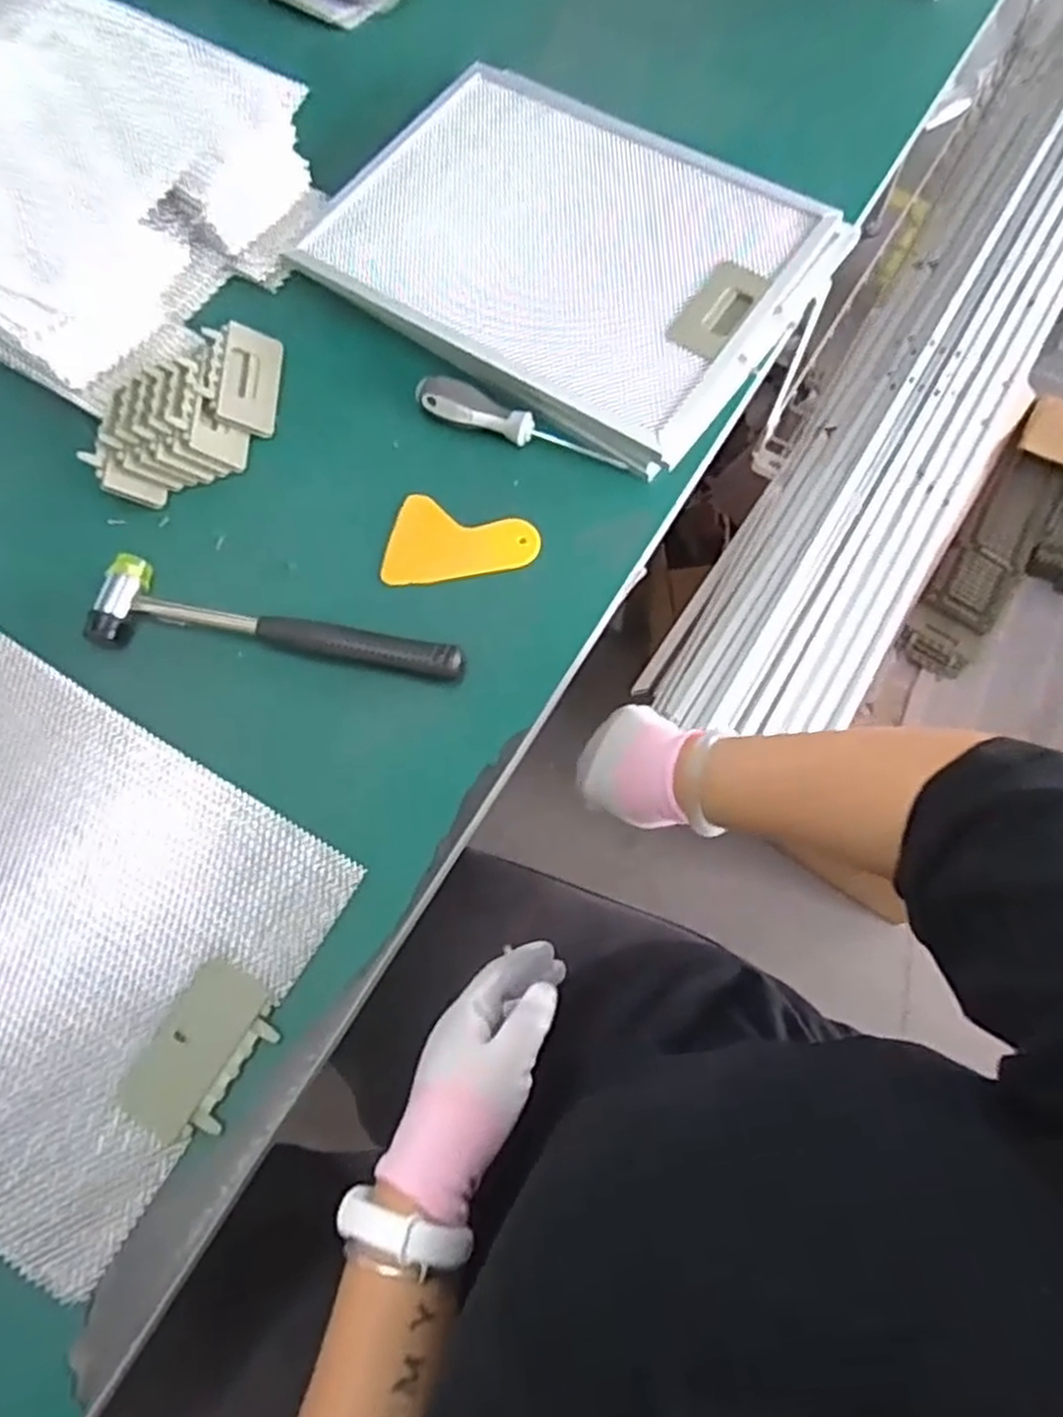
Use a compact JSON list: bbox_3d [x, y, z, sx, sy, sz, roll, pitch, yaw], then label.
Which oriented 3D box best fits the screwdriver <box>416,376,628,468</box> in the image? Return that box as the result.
[{"bbox_3d":[-0.009,-0.197,0.555,0.152,0.027,0.024,23,73,8],"label":"screwdriver"}]

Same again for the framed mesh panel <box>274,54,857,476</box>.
[{"bbox_3d":[0.024,-0.350,0.597,0.348,0.026,0.259,32,78,13],"label":"framed mesh panel"}]

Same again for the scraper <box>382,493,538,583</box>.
[{"bbox_3d":[-0.047,-0.113,0.537,0.101,0.004,0.069,9,71,4],"label":"scraper"}]

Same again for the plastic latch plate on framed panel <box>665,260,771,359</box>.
[{"bbox_3d":[0.135,-0.289,0.562,0.042,0.007,0.089,32,74,12],"label":"plastic latch plate on framed panel"}]

